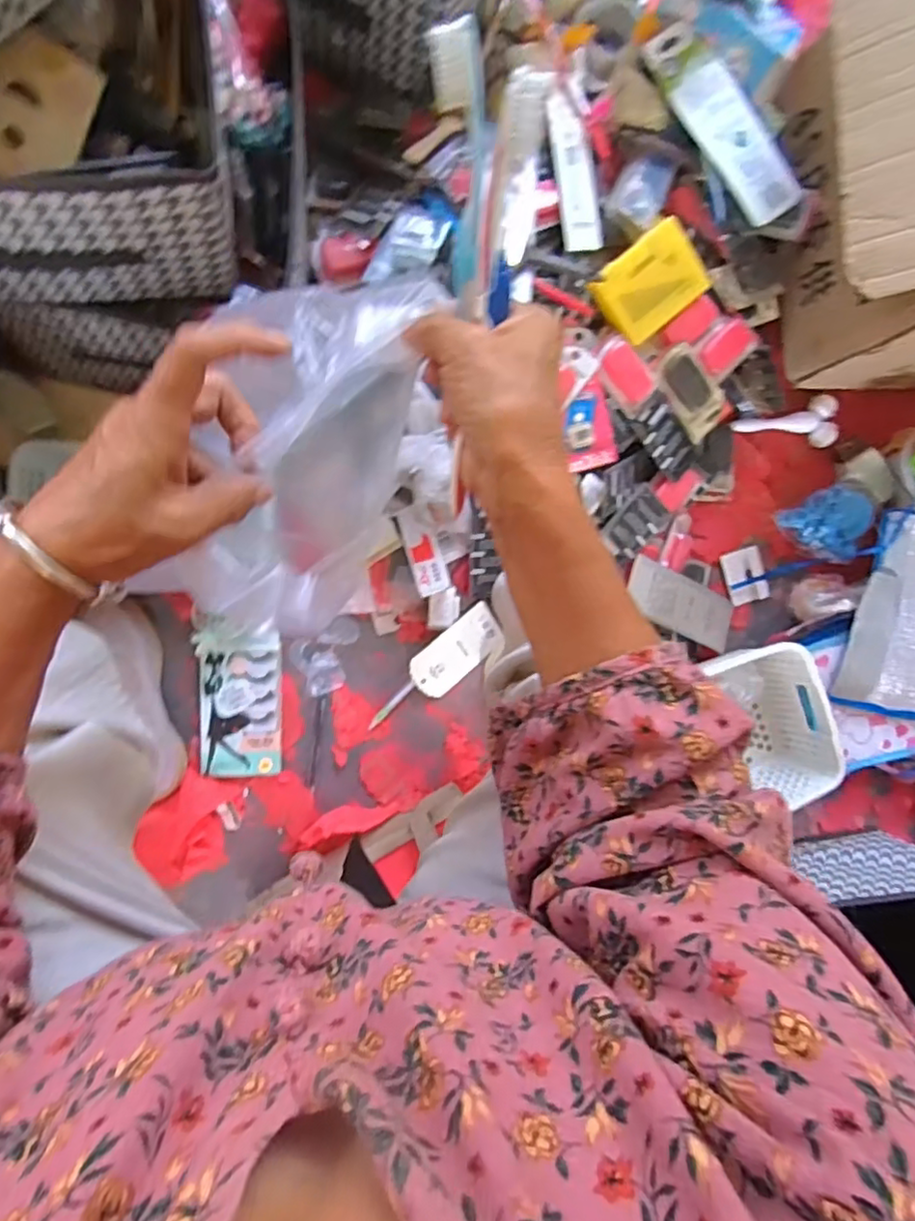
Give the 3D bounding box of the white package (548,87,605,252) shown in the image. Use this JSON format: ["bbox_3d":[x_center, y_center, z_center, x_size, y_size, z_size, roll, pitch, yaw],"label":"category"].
[{"bbox_3d":[0.137,-0.512,0.733,0.047,0.010,0.178,-9,92,-8],"label":"white package"}]

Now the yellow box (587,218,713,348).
[{"bbox_3d":[0.224,-0.377,0.729,0.123,0.031,0.092,-40,95,-6],"label":"yellow box"}]

